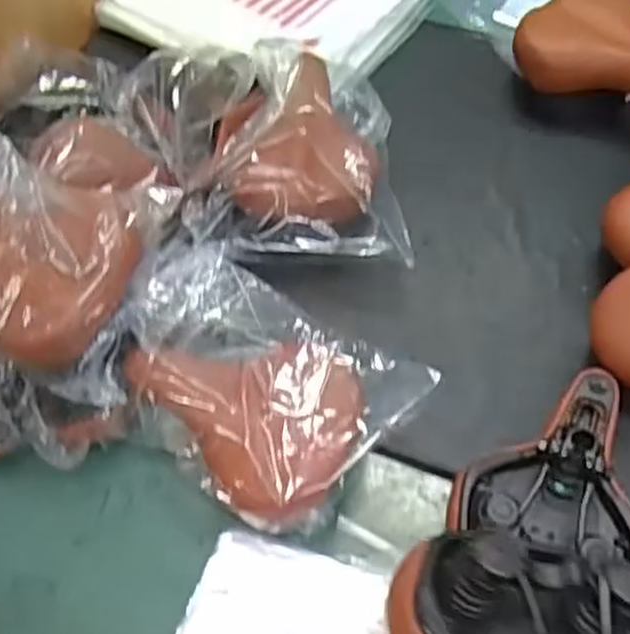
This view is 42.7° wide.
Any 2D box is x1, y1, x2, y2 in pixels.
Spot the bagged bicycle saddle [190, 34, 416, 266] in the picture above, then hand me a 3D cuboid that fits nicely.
[{"bbox_3d":[0.005,-0.240,1.028,0.266,0.100,0.344,8,60,8],"label":"bagged bicycle saddle"}]

